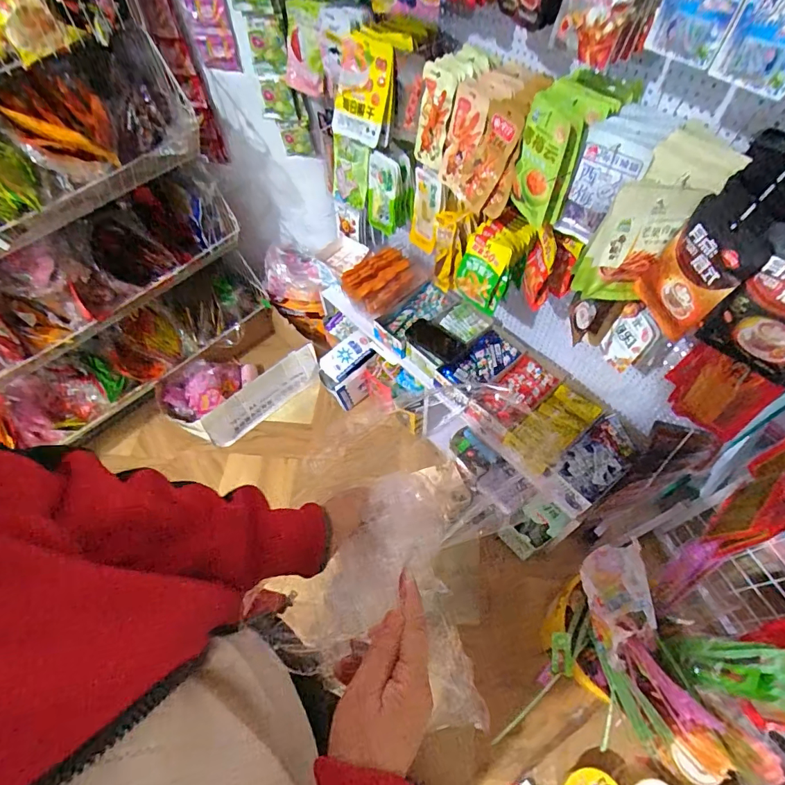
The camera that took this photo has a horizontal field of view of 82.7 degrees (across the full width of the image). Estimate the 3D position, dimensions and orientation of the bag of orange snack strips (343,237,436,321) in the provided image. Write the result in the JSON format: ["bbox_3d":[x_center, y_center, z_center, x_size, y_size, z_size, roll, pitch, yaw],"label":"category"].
[{"bbox_3d":[-0.008,-0.327,1.299,0.157,0.126,0.239,39,67,22],"label":"bag of orange snack strips"}]

